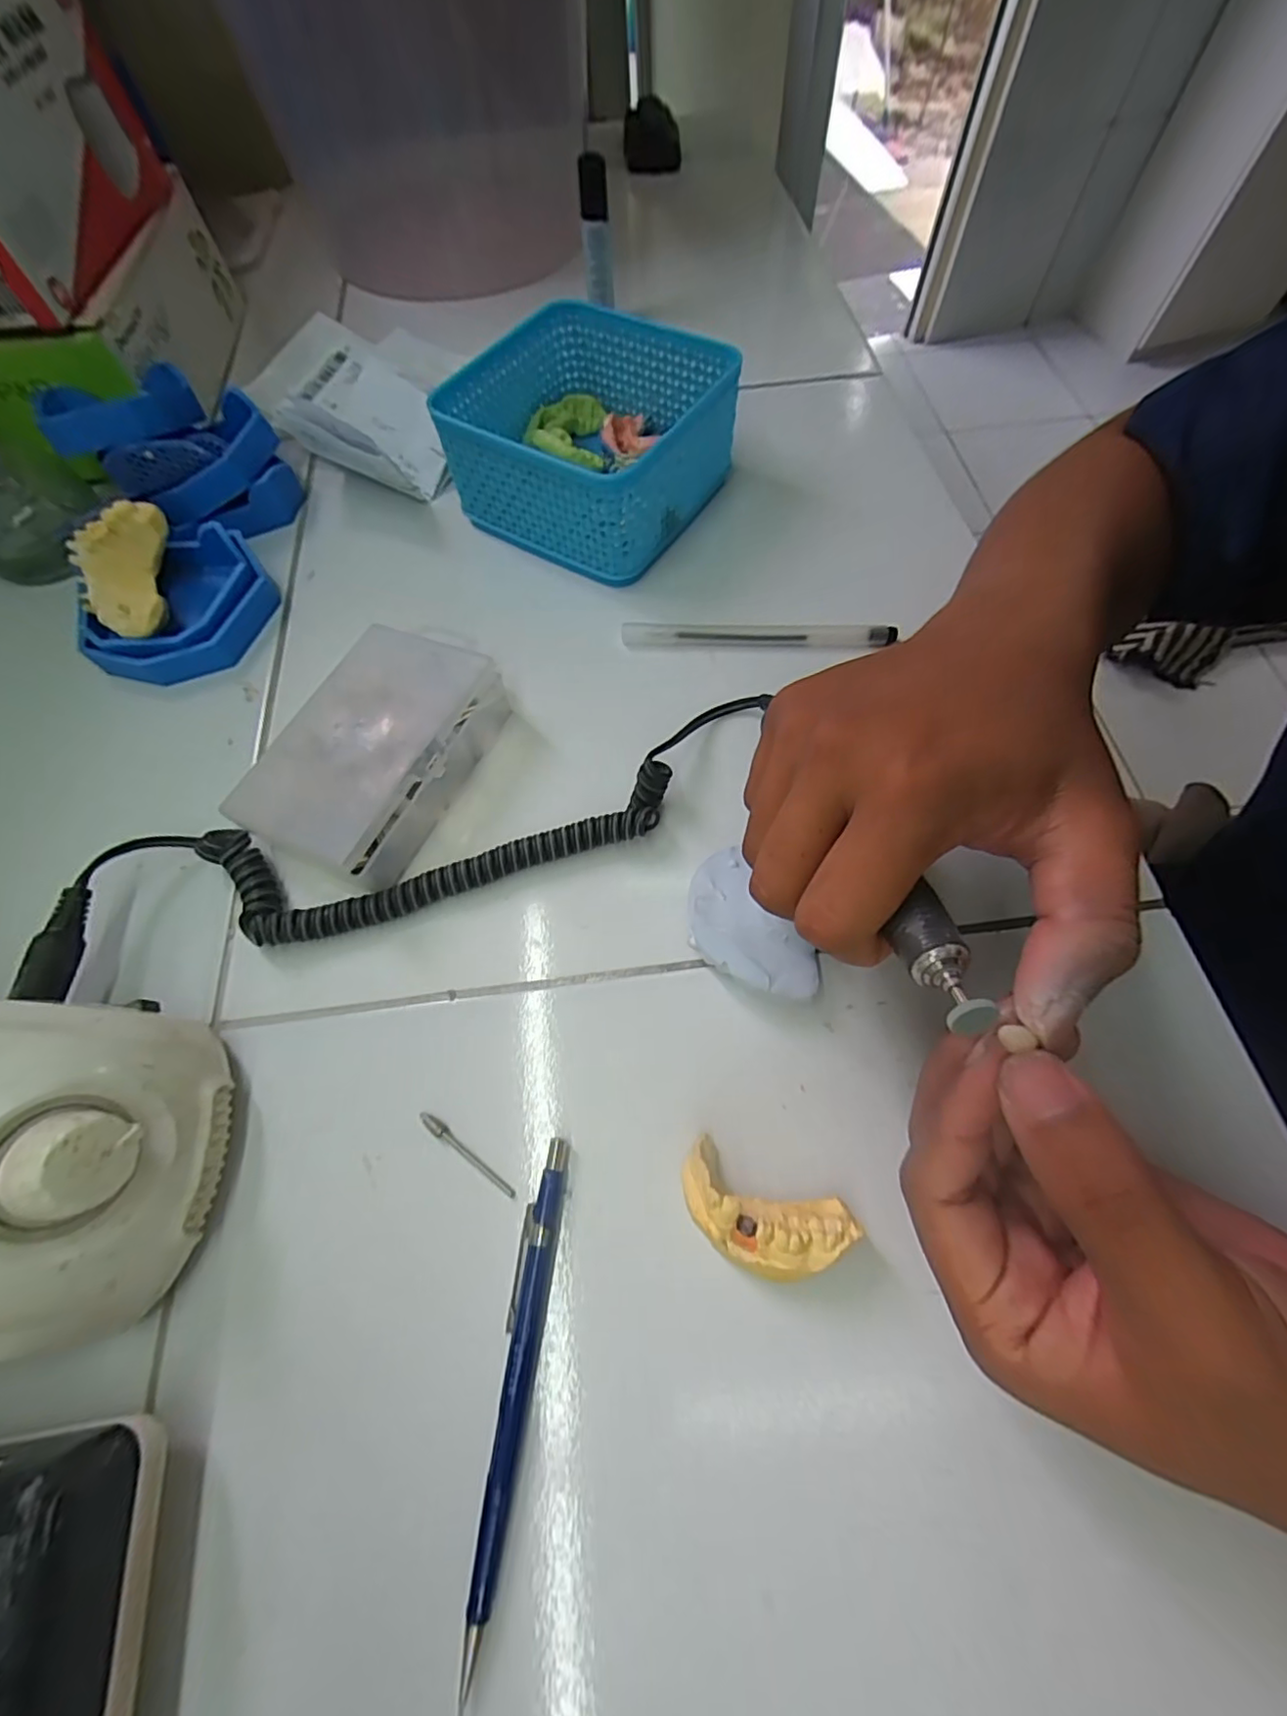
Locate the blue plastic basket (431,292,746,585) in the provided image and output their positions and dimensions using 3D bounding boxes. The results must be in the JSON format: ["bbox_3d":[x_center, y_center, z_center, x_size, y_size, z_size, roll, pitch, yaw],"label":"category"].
[{"bbox_3d":[-0.028,-0.240,0.337,0.130,0.063,0.128,30,70,15],"label":"blue plastic basket"}]

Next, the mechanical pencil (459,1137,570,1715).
[{"bbox_3d":[-0.041,0.165,0.187,0.012,0.011,0.135,6,66,5],"label":"mechanical pencil"}]

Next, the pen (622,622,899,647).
[{"bbox_3d":[0.059,-0.118,0.312,0.139,0.014,0.011,1,65,3],"label":"pen"}]

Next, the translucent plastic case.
[{"bbox_3d":[-0.119,-0.050,0.268,0.075,0.034,0.123,22,68,12],"label":"translucent plastic case"}]

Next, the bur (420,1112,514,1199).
[{"bbox_3d":[-0.065,0.109,0.217,0.045,0.004,0.004,33,71,13],"label":"bur"}]

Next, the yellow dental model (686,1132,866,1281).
[{"bbox_3d":[0.038,0.120,0.198,0.054,0.025,0.030,25,69,13],"label":"yellow dental model"}]

